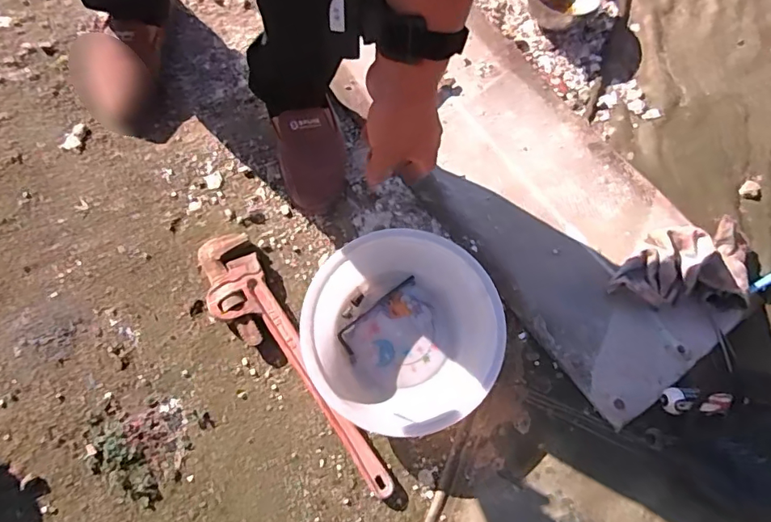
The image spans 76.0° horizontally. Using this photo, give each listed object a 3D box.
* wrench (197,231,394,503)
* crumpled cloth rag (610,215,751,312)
[{"bbox_3d":[-0.135,0.139,0.651,0.088,0.037,0.409,-31,78,-11],"label":"wrench"},{"bbox_3d":[0.413,0.013,0.684,0.195,0.047,0.123,-9,73,-2],"label":"crumpled cloth rag"}]

